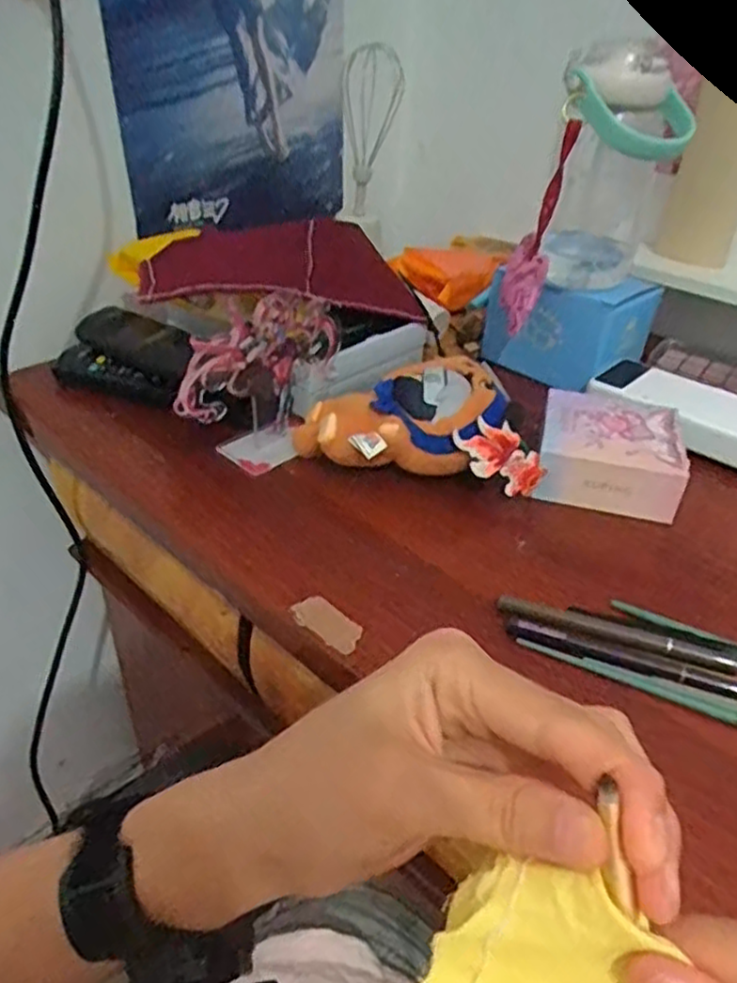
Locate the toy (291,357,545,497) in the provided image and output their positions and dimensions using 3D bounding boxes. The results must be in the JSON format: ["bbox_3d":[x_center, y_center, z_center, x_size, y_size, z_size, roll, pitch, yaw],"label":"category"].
[{"bbox_3d":[0.032,-0.050,0.493,0.159,0.055,0.094,1,36,-3],"label":"toy"}]

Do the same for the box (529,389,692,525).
[{"bbox_3d":[0.171,-0.029,0.509,0.093,0.040,0.098,10,36,9],"label":"box"}]

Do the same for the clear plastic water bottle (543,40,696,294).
[{"bbox_3d":[0.194,-0.247,0.555,0.088,0.164,0.090,16,37,17],"label":"clear plastic water bottle"}]

